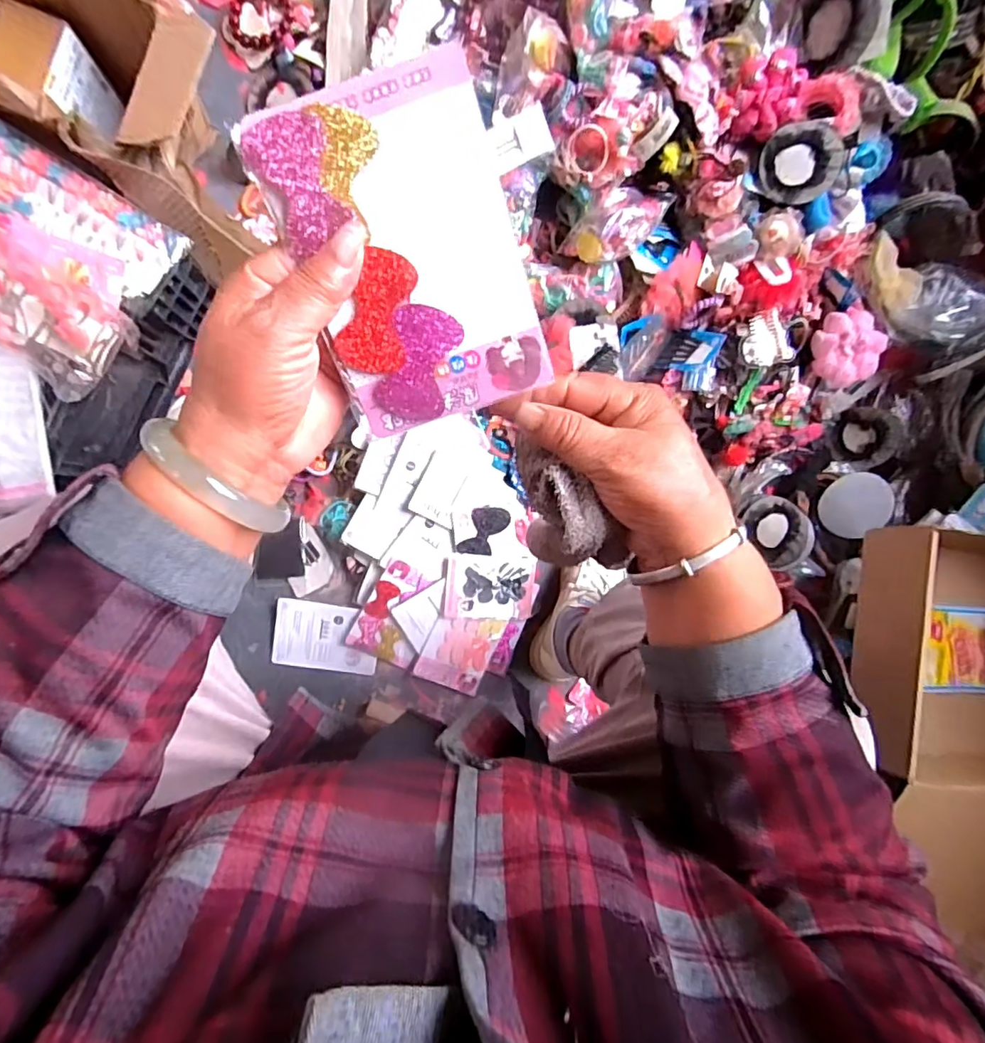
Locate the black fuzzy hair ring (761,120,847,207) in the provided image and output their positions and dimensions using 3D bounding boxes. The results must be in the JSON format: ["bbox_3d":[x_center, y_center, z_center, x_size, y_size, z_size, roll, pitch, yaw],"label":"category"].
[{"bbox_3d":[0.384,-0.446,0.680,0.092,0.013,0.092,2,101,10],"label":"black fuzzy hair ring"}]

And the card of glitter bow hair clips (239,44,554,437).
[{"bbox_3d":[-0.036,-0.115,0.246,0.096,0.007,0.136,-18,115,1],"label":"card of glitter bow hair clips"}]

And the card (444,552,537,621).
[{"bbox_3d":[0.000,0.091,0.758,0.127,0.013,0.091,4,98,-13],"label":"card"}]

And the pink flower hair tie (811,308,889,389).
[{"bbox_3d":[0.485,-0.237,0.747,0.081,0.044,0.099,-14,91,-5],"label":"pink flower hair tie"}]

